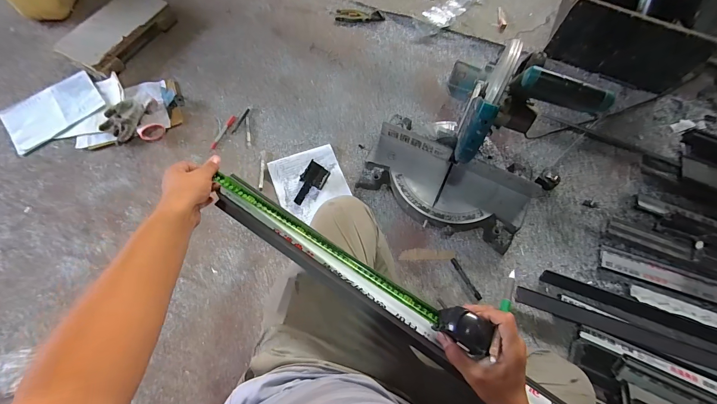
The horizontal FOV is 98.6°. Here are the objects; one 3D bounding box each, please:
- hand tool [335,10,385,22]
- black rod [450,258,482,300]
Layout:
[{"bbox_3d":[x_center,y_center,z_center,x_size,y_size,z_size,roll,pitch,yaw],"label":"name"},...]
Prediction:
[{"bbox_3d":[0.007,-0.730,1.207,0.185,0.022,0.063,3,69,0],"label":"hand tool"},{"bbox_3d":[0.297,0.211,0.852,0.017,0.009,0.127,-29,72,-11],"label":"black rod"}]

